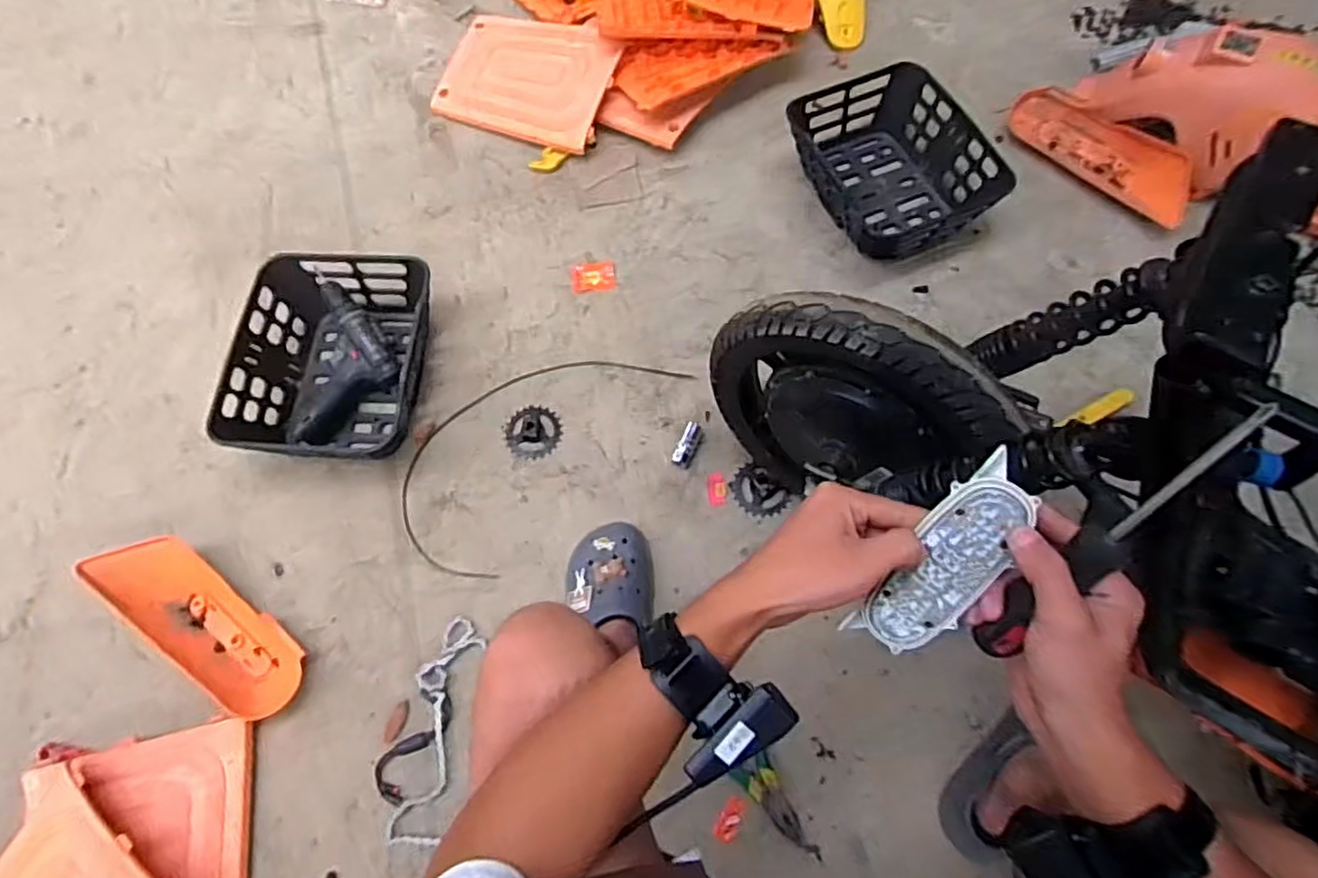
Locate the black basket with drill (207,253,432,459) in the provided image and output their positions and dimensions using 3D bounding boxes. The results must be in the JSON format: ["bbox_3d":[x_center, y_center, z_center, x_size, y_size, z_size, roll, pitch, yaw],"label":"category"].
[{"bbox_3d":[-0.483,-0.120,1.031,0.264,0.115,0.311,2,68,2],"label":"black basket with drill"}]

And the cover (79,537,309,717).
[{"bbox_3d":[-0.611,0.245,0.912,0.325,0.057,0.113,35,73,14],"label":"cover"}]

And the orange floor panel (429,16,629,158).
[{"bbox_3d":[-0.242,-0.669,1.257,0.317,0.019,0.248,19,76,12],"label":"orange floor panel"}]

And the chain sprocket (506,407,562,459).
[{"bbox_3d":[-0.189,-0.010,1.028,0.086,0.008,0.083,0,68,1],"label":"chain sprocket"}]

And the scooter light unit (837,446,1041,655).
[{"bbox_3d":[0.177,0.079,0.421,0.050,0.013,0.140,34,110,13],"label":"scooter light unit"}]

